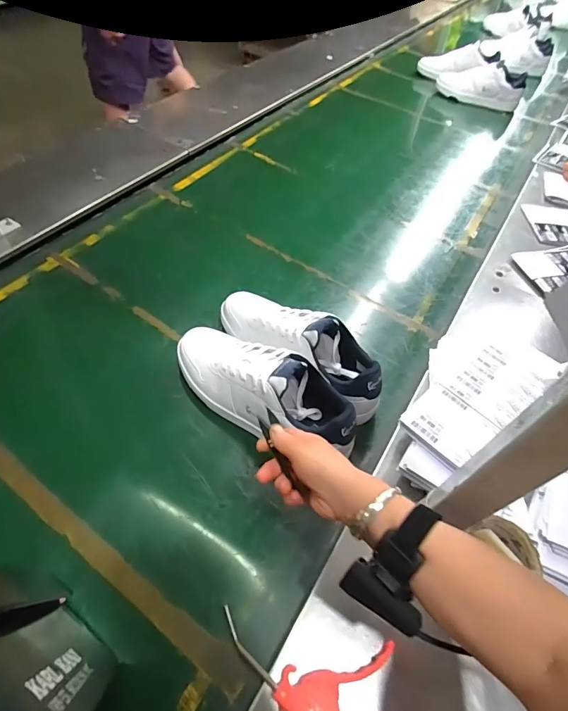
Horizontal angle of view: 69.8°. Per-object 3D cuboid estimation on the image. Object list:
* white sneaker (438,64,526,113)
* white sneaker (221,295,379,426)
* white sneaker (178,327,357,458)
[{"bbox_3d":[0.662,-0.917,1.378,0.281,0.096,0.089,23,53,12],"label":"white sneaker"},{"bbox_3d":[0.017,-0.016,0.628,0.294,0.126,0.093,31,54,19],"label":"white sneaker"},{"bbox_3d":[-0.035,0.043,0.575,0.286,0.124,0.088,28,53,16],"label":"white sneaker"}]

